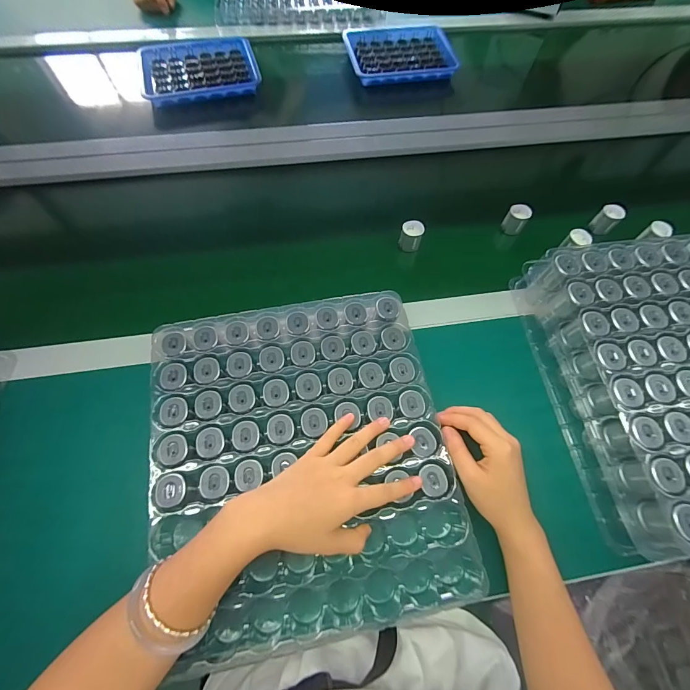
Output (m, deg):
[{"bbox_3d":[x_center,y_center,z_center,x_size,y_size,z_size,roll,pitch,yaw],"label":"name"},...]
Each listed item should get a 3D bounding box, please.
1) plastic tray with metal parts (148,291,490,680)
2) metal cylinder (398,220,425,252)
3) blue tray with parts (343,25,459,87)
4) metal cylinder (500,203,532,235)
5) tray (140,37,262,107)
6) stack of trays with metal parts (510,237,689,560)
[{"bbox_3d":[-0.044,0.110,0.374,0.293,0.044,0.328,-10,66,-7],"label":"plastic tray with metal parts"},{"bbox_3d":[0.097,-0.159,0.513,0.031,0.029,0.033,1,65,-2],"label":"metal cylinder"},{"bbox_3d":[0.117,-0.622,0.747,0.223,0.019,0.184,-9,66,-7],"label":"blue tray with parts"},{"bbox_3d":[0.261,-0.191,0.536,0.031,0.035,0.028,34,68,13],"label":"metal cylinder"},{"bbox_3d":[-0.283,-0.536,0.688,0.216,0.040,0.165,-14,67,-9],"label":"tray"},{"bbox_3d":[0.402,0.030,0.405,0.302,0.074,0.327,-6,66,-5],"label":"stack of trays with metal parts"}]

